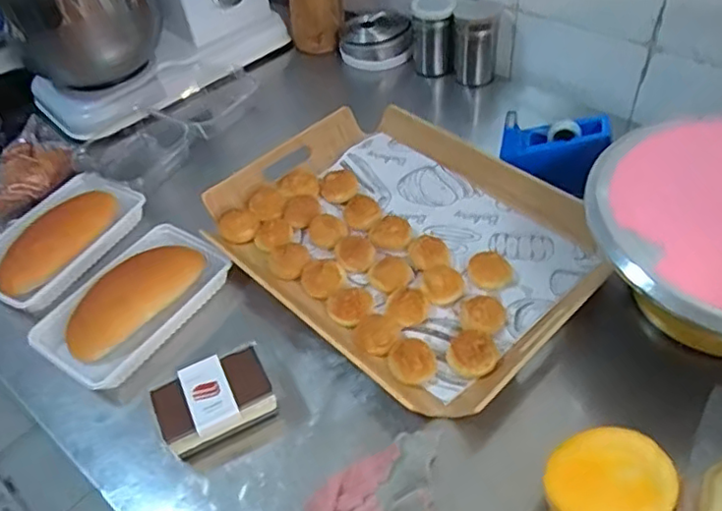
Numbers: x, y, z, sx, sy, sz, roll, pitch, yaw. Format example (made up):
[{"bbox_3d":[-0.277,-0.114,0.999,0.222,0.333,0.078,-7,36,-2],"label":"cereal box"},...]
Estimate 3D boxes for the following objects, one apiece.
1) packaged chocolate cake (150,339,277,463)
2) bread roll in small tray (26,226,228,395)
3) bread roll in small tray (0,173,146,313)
[{"bbox_3d":[-0.142,0.142,0.594,0.111,0.046,0.075,-22,49,-15],"label":"packaged chocolate cake"},{"bbox_3d":[-0.252,0.050,0.685,0.125,0.044,0.199,25,55,26],"label":"bread roll in small tray"},{"bbox_3d":[-0.375,-0.026,0.758,0.136,0.043,0.198,20,52,22],"label":"bread roll in small tray"}]

